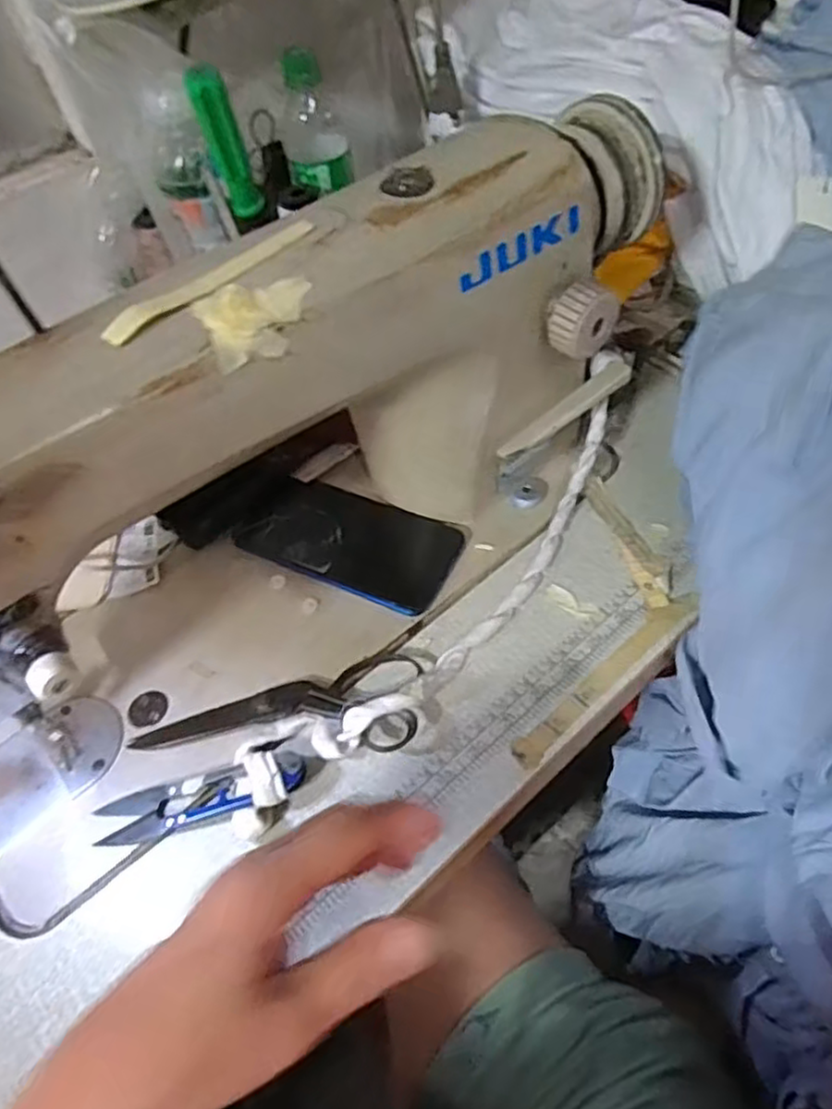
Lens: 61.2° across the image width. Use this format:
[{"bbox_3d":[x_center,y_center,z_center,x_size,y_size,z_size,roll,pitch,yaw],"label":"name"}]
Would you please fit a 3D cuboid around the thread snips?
[{"bbox_3d":[-0.117,0.132,0.383,0.116,0.021,0.028,-9,53,-1],"label":"thread snips"}]

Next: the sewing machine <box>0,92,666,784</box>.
[{"bbox_3d":[-0.052,-0.072,0.403,0.453,0.219,0.174,-27,55,-14],"label":"sewing machine"}]

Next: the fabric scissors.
[{"bbox_3d":[-0.078,0.098,0.402,0.168,0.020,0.060,-14,53,-5],"label":"fabric scissors"}]

